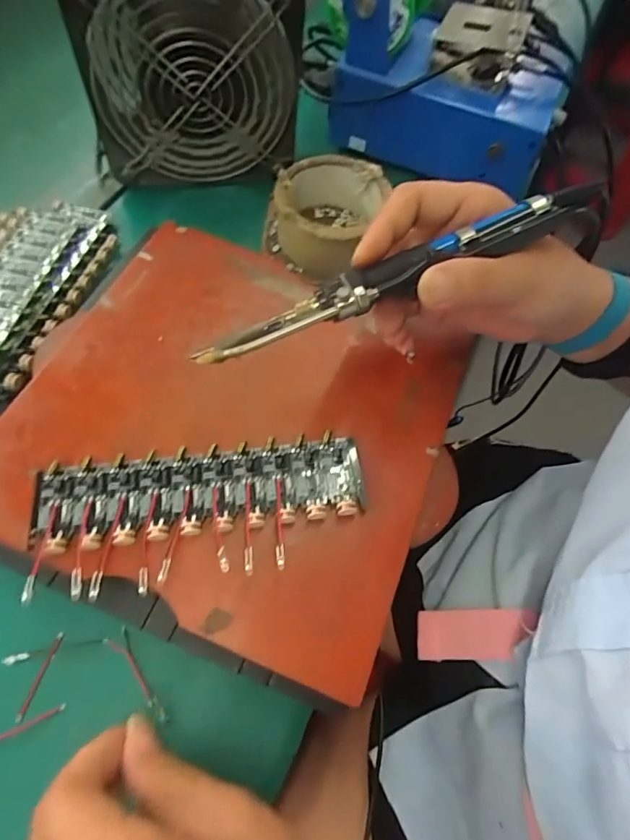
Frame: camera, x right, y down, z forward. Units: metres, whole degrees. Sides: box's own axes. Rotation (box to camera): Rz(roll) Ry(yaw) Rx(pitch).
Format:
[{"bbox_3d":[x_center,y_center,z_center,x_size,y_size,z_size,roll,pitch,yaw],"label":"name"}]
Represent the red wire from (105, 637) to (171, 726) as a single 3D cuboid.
[{"bbox_3d":[-0.089,0.129,0.239,0.006,0.005,0.050,-38,68,-22],"label":"red wire"}]

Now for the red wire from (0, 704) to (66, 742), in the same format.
[{"bbox_3d":[-0.145,0.147,0.225,0.050,0.004,0.004,-20,63,-14],"label":"red wire"}]

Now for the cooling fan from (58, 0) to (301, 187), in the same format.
[{"bbox_3d":[-0.089,-0.251,0.347,0.154,0.147,0.052,-8,61,-8],"label":"cooling fan"}]

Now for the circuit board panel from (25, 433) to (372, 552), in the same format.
[{"bbox_3d":[-0.057,0.035,0.247,0.163,0.008,0.047,-6,61,-7],"label":"circuit board panel"}]

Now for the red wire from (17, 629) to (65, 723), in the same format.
[{"bbox_3d":[-0.137,0.127,0.237,0.004,0.004,0.040,16,60,6],"label":"red wire"}]

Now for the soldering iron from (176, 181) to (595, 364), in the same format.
[{"bbox_3d":[0.044,-0.071,0.223,0.212,0.018,0.024,-24,63,-3],"label":"soldering iron"}]

